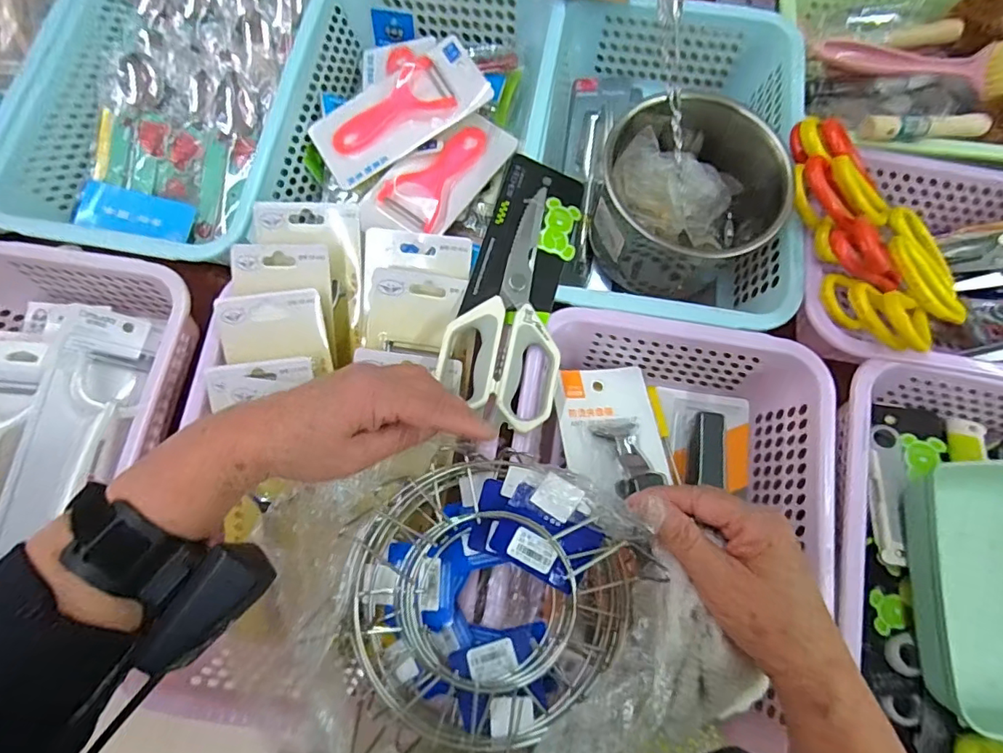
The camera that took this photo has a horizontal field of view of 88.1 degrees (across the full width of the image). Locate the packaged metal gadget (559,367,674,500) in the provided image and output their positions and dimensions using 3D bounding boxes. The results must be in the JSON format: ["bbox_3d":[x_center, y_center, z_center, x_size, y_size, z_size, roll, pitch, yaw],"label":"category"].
[{"bbox_3d":[0.097,0.041,0.443,0.089,0.030,0.119,-4,57,-12],"label":"packaged metal gadget"}]

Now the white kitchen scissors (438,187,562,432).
[{"bbox_3d":[0.013,-0.063,0.423,0.090,0.022,0.200,13,76,3],"label":"white kitchen scissors"}]

